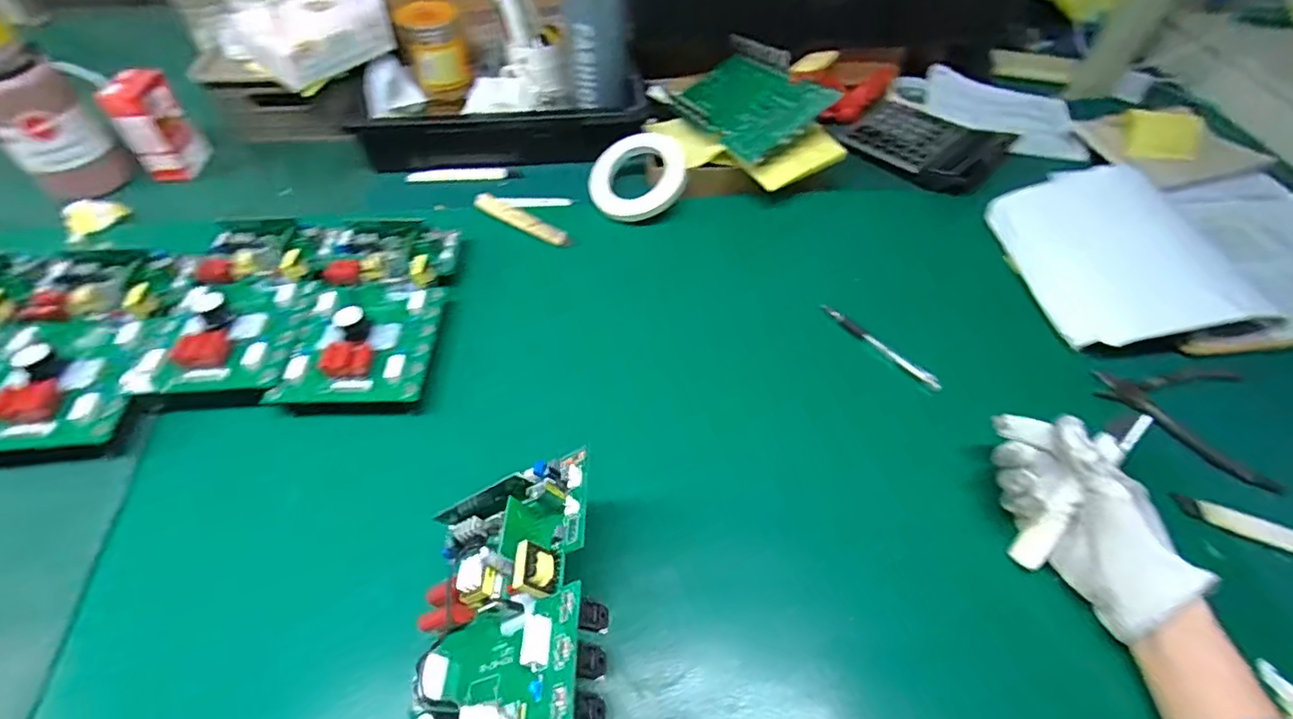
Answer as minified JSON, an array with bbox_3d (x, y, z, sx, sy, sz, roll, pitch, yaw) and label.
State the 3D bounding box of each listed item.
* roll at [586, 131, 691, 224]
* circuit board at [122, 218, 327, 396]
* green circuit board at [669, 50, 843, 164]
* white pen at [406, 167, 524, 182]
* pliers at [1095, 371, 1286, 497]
[{"bbox_3d":[-0.015,-0.220,0.679,0.115,0.017,0.113,-3,80,16],"label":"roll"},{"bbox_3d":[-0.383,-0.073,0.525,0.128,0.037,0.229,-7,52,-6],"label":"circuit board"},{"bbox_3d":[0.121,-0.328,0.707,0.129,0.025,0.243,-35,45,0],"label":"green circuit board"},{"bbox_3d":[-0.233,-0.239,0.724,0.143,0.009,0.015,-5,52,-5],"label":"white pen"},{"bbox_3d":[0.457,0.052,0.485,0.108,0.024,0.109,11,52,7],"label":"pliers"}]

